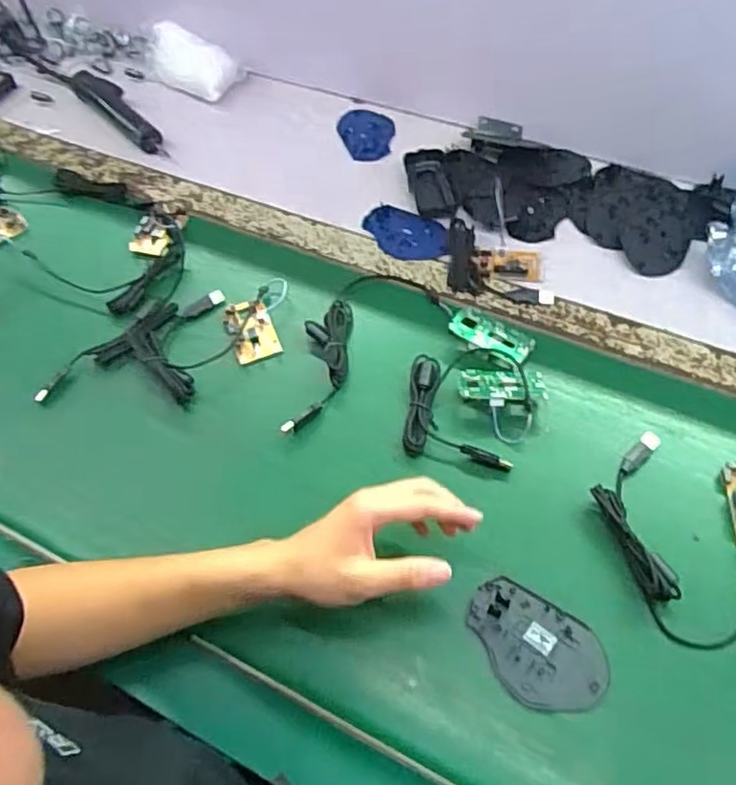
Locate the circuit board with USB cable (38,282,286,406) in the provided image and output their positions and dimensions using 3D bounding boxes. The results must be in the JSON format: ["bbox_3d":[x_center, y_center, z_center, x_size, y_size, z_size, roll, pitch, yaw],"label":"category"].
[{"bbox_3d":[-0.203,-0.041,0.668,0.250,0.022,0.123,-12,56,-5],"label":"circuit board with USB cable"}]

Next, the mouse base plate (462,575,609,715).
[{"bbox_3d":[0.122,0.189,0.486,0.106,0.006,0.072,31,63,22],"label":"mouse base plate"}]

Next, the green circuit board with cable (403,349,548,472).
[{"bbox_3d":[0.097,0.010,0.598,0.119,0.022,0.117,4,56,6],"label":"green circuit board with cable"}]

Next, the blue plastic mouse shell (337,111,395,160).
[{"bbox_3d":[-0.002,-0.341,0.863,0.071,0.010,0.101,-2,56,2],"label":"blue plastic mouse shell"}]

